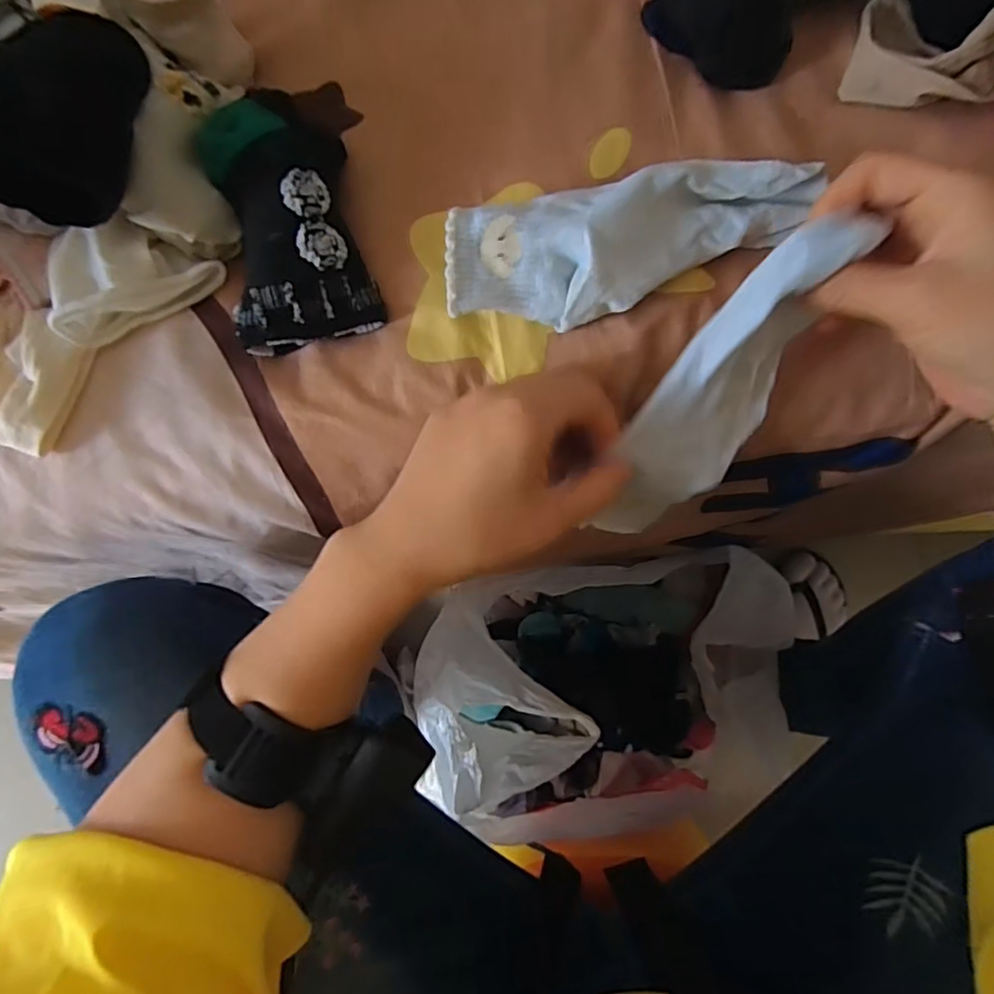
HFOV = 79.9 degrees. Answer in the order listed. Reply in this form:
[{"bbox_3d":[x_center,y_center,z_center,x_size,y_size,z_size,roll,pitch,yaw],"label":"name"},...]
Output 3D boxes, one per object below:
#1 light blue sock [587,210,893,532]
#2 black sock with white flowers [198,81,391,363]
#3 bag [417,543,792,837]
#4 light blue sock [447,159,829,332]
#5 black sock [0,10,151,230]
[{"bbox_3d":[0.108,-0.046,0.290,0.066,0.180,0.018,18,33,-32],"label":"light blue sock"},{"bbox_3d":[-0.108,-0.145,0.308,0.070,0.049,0.126,-12,74,-1],"label":"black sock with white flowers"},{"bbox_3d":[0.112,0.185,0.574,0.334,0.175,0.222,-7,74,0],"label":"bag"},{"bbox_3d":[0.069,-0.126,0.299,0.185,0.035,0.062,-8,74,0],"label":"light blue sock"},{"bbox_3d":[-0.194,-0.179,0.271,0.062,0.040,0.101,12,75,5],"label":"black sock"}]

